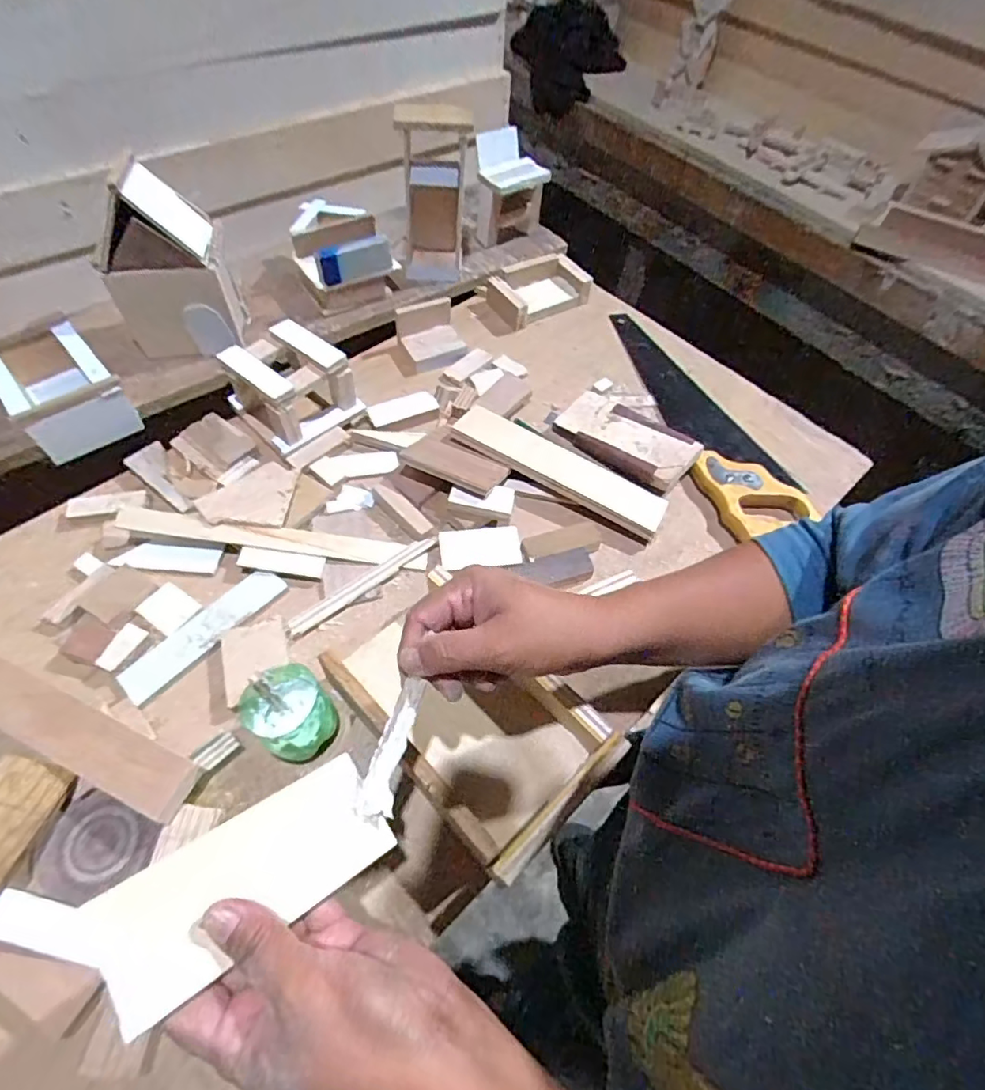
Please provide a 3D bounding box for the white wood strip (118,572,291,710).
[{"bbox_3d":[-0.249,0.073,0.489,0.037,0.010,0.144,39,63,20],"label":"white wood strip"}]

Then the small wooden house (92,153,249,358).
[{"bbox_3d":[-0.352,-0.299,0.612,0.118,0.177,0.078,-12,58,-10],"label":"small wooden house"}]

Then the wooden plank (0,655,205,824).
[{"bbox_3d":[-0.350,0.123,0.426,0.294,0.017,0.043,22,58,11],"label":"wooden plank"}]

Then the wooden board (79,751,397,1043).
[{"bbox_3d":[-0.116,0.159,0.275,0.126,0.013,0.057,-21,58,-39],"label":"wooden board"}]

